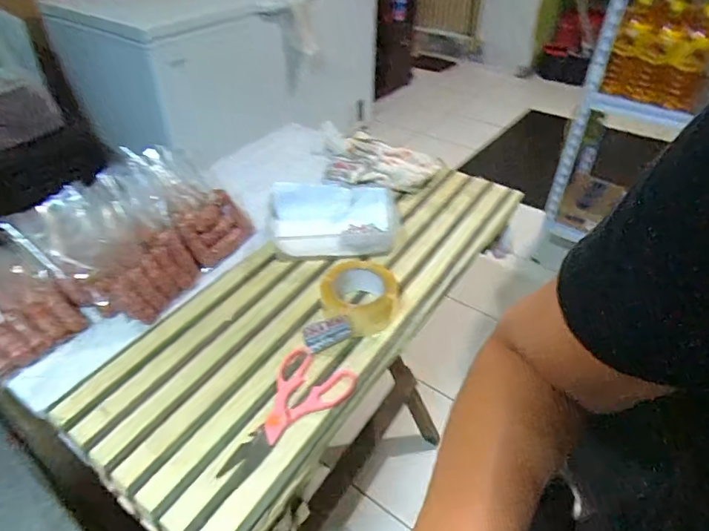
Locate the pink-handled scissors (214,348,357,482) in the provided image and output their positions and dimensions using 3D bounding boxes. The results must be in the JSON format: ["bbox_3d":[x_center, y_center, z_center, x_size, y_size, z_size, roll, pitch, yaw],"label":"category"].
[{"bbox_3d":[-0.081,0.186,0.602,0.094,0.021,0.183,19,43,21],"label":"pink-handled scissors"}]

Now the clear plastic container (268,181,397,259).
[{"bbox_3d":[-0.037,-0.084,0.870,0.224,0.067,0.156,-4,40,-5],"label":"clear plastic container"}]

